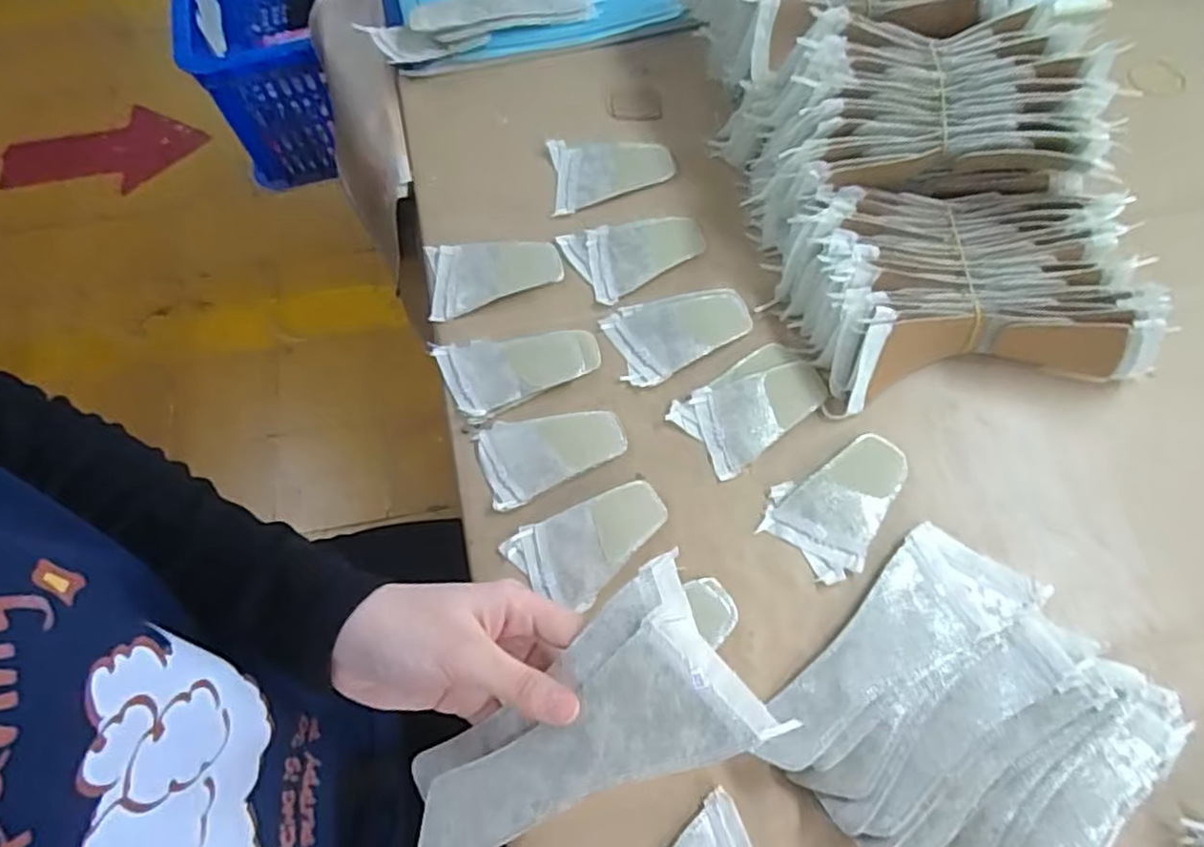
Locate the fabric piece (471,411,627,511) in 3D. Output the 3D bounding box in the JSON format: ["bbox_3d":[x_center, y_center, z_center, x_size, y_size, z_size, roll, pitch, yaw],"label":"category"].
[{"bbox_3d":[-0.033,0.015,0.463,0.093,0.009,0.058,-19,67,-7],"label":"fabric piece"}]

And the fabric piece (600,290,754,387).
[{"bbox_3d":[0.057,-0.066,0.502,0.100,0.007,0.062,-17,67,-6],"label":"fabric piece"}]

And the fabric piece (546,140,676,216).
[{"bbox_3d":[0.010,-0.201,0.564,0.098,0.011,0.064,-6,66,-1],"label":"fabric piece"}]

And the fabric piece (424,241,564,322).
[{"bbox_3d":[-0.081,-0.113,0.526,0.099,0.010,0.060,-9,66,-2],"label":"fabric piece"}]

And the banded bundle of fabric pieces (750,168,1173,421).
[{"bbox_3d":[0.234,-0.095,0.481,0.227,0.059,0.152,-2,66,1],"label":"banded bundle of fabric pieces"}]

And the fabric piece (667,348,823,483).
[{"bbox_3d":[0.102,-0.015,0.476,0.100,0.009,0.060,-36,70,-13],"label":"fabric piece"}]

